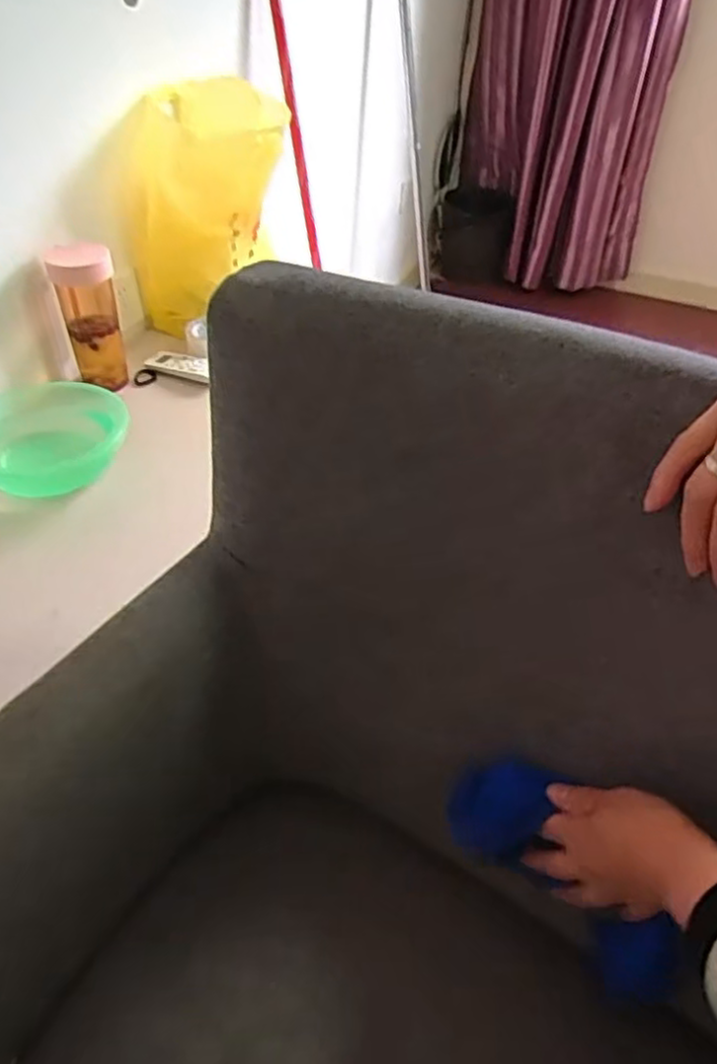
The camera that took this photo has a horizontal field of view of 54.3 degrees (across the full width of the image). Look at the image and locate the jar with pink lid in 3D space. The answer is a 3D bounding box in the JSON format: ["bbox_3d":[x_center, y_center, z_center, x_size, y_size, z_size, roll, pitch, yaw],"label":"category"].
[{"bbox_3d":[-0.383,-0.310,0.994,0.083,0.190,0.096,-14,45,-19],"label":"jar with pink lid"}]

